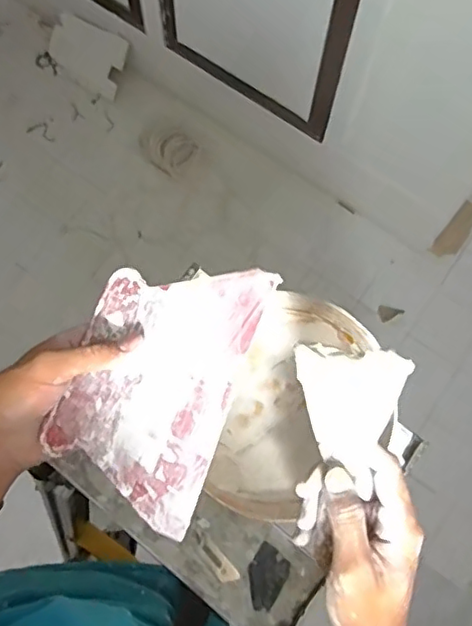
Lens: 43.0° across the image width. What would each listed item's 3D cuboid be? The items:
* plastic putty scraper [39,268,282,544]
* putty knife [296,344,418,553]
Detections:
[{"bbox_3d":[-0.055,0.040,0.397,0.118,0.004,0.167,15,72,22],"label":"plastic putty scraper"},{"bbox_3d":[0.060,0.087,0.410,0.066,0.022,0.152,18,110,5],"label":"putty knife"}]

